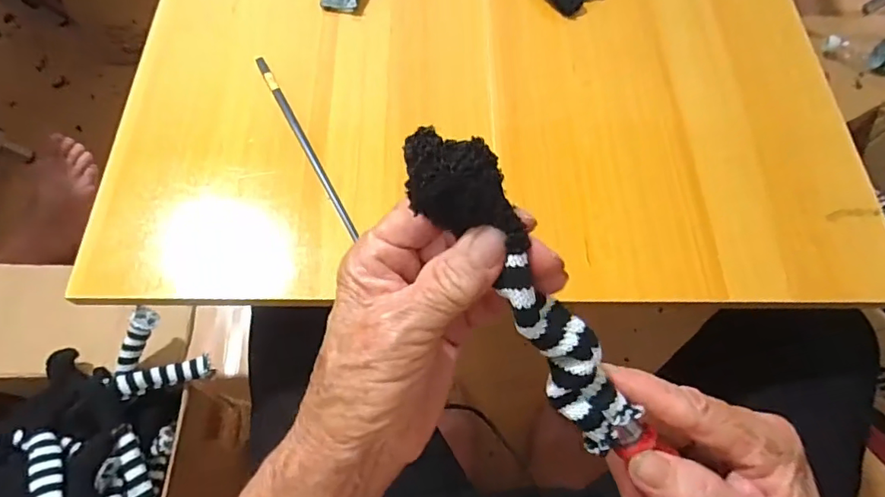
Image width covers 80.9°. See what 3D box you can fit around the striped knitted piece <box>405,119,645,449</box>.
[{"bbox_3d":[0.035,0.020,0.208,0.028,0.020,0.153,-38,107,-17],"label":"striped knitted piece"}]

